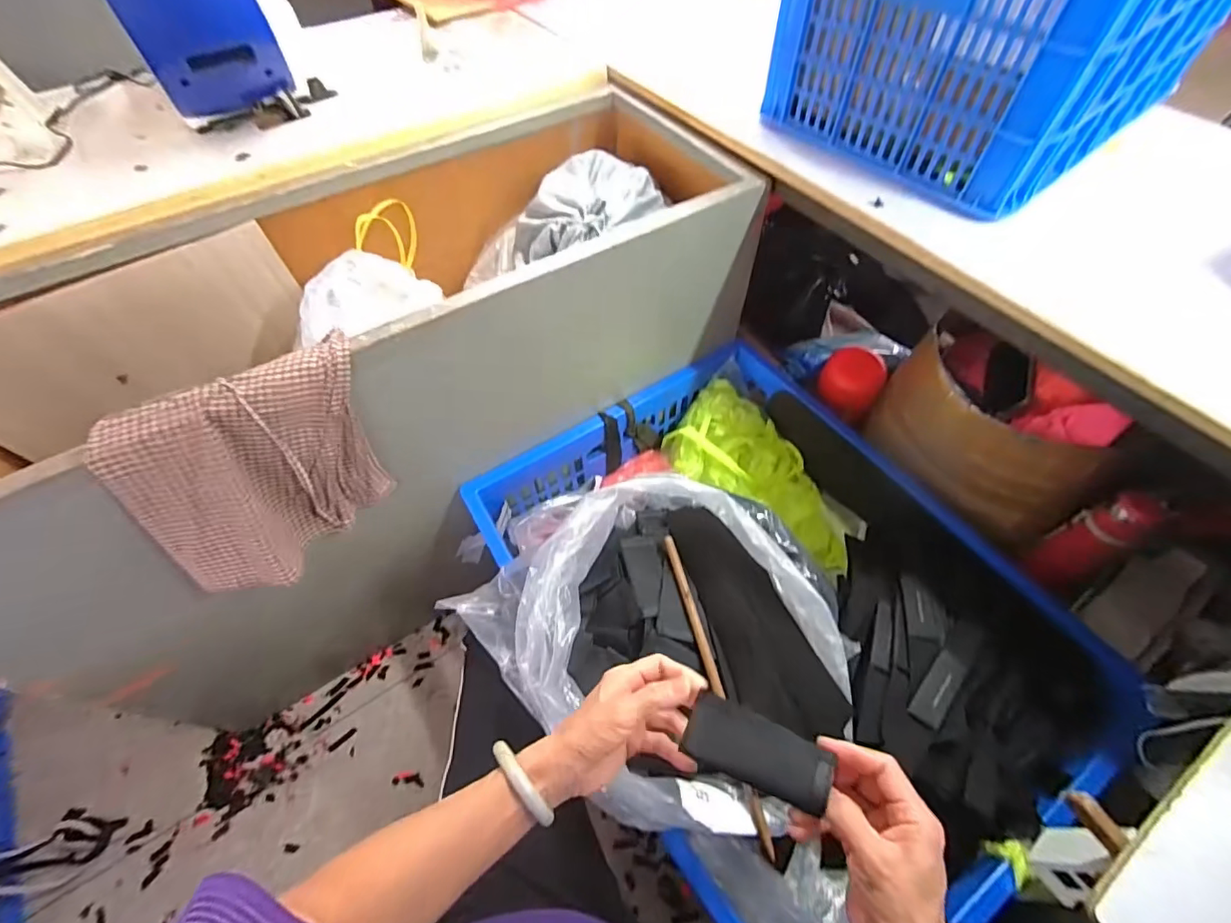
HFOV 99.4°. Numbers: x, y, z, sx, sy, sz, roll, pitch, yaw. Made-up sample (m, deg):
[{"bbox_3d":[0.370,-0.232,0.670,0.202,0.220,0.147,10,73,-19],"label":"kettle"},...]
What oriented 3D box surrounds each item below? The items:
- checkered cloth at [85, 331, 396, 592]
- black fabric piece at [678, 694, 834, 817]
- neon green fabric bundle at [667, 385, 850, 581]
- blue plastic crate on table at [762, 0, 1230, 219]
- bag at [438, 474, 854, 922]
[{"bbox_3d":[-0.414,0.021,0.640,0.281,0.244,0.110,-26,59,-16],"label":"checkered cloth"},{"bbox_3d":[0.105,0.215,0.389,0.102,0.009,0.049,15,70,23],"label":"black fabric piece"},{"bbox_3d":[0.284,0.044,1.028,0.412,0.120,0.197,44,66,10],"label":"neon green fabric bundle"},{"bbox_3d":[0.536,-0.609,0.687,0.486,0.300,0.405,-31,61,-18],"label":"blue plastic crate on table"},{"bbox_3d":[0.131,0.264,0.682,0.446,0.360,0.403,31,62,20],"label":"bag"}]

